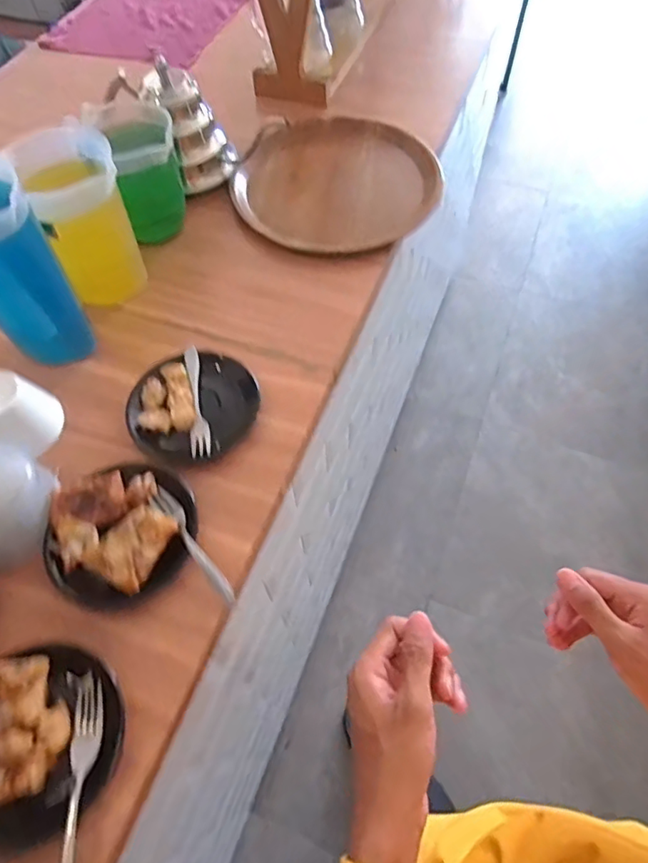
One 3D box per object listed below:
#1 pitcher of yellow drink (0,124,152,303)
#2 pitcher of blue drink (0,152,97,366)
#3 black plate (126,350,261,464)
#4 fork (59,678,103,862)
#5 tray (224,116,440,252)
[{"bbox_3d":[-0.275,-0.249,0.636,0.096,0.183,0.095,-26,62,-13],"label":"pitcher of yellow drink"},{"bbox_3d":[-0.335,-0.172,0.576,0.103,0.205,0.136,-36,64,-18],"label":"pitcher of blue drink"},{"bbox_3d":[-0.143,-0.028,0.591,0.134,0.027,0.137,-1,59,2],"label":"black plate"},{"bbox_3d":[-0.188,0.286,0.408,0.022,0.009,0.177,-3,59,0],"label":"fork"},{"bbox_3d":[0.024,-0.358,0.784,0.274,0.027,0.269,-1,59,2],"label":"tray"}]

